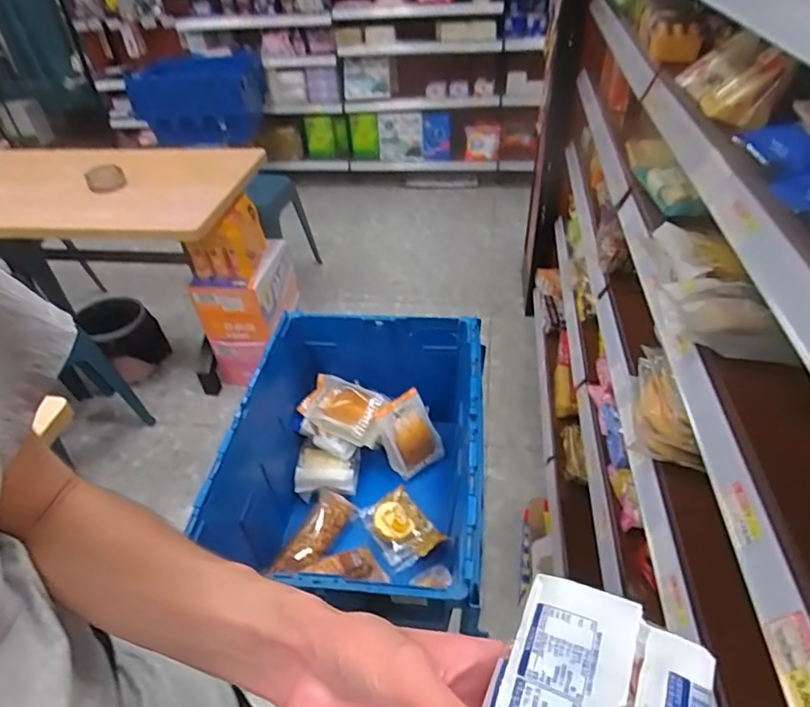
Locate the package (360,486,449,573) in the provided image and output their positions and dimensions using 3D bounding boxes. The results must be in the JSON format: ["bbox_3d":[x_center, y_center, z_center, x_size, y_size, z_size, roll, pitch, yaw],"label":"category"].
[{"bbox_3d":[-0.009,0.327,1.015,0.100,0.022,0.133,-26,45,-23],"label":"package"}]

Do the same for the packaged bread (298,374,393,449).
[{"bbox_3d":[-0.127,0.114,1.111,0.171,0.033,0.112,16,63,18],"label":"packaged bread"}]

